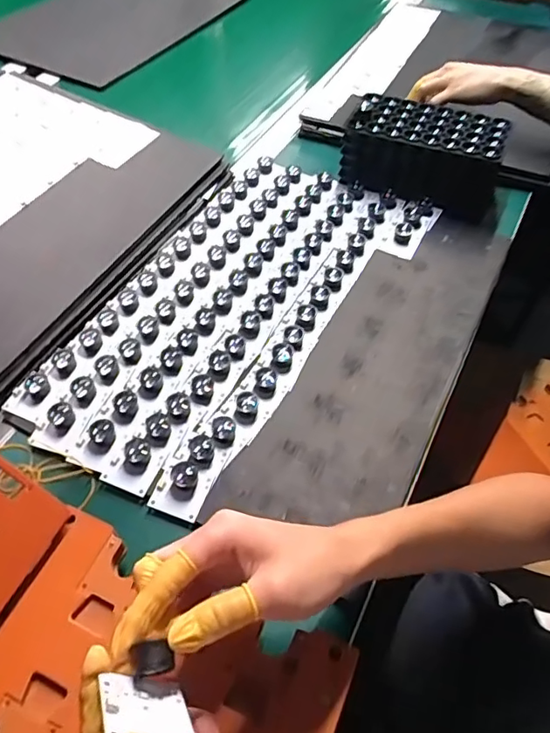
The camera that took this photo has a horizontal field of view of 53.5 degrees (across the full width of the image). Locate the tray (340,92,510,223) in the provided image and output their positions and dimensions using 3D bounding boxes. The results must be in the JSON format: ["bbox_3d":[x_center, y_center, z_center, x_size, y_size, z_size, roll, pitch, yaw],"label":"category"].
[{"bbox_3d":[0.196,-0.278,0.718,0.198,0.095,0.103,21,55,16],"label":"tray"}]

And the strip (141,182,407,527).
[{"bbox_3d":[0.032,-0.047,0.578,0.046,0.024,0.478,25,56,19],"label":"strip"}]

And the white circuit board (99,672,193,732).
[{"bbox_3d":[-0.061,0.167,0.263,0.042,0.039,0.004,24,88,-20],"label":"white circuit board"}]

